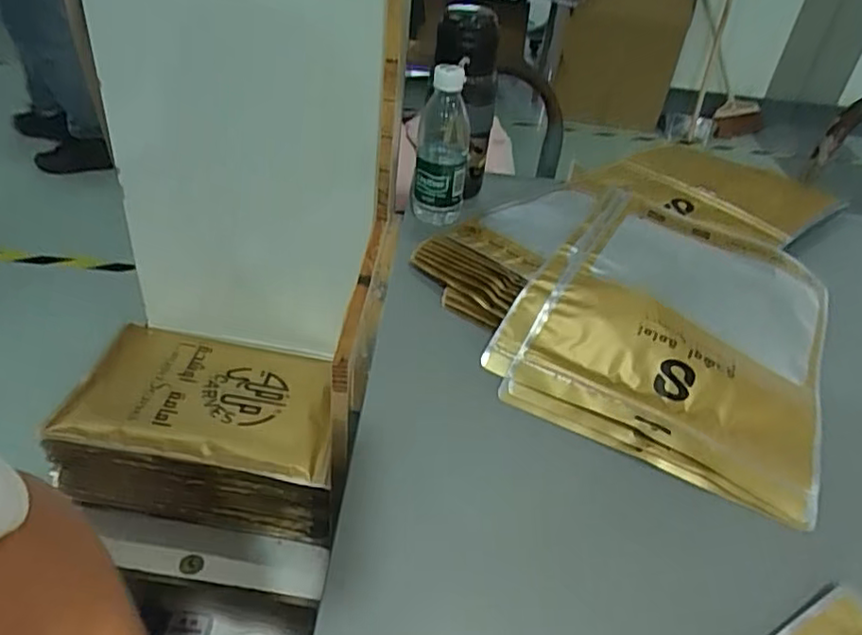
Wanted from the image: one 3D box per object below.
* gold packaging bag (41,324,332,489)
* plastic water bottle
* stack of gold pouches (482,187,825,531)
[{"bbox_3d":[-0.285,0.102,0.831,0.327,0.019,0.215,11,40,-3],"label":"gold packaging bag"},{"bbox_3d":[0.011,-0.194,0.724,0.060,0.176,0.053,7,38,0],"label":"plastic water bottle"},{"bbox_3d":[0.243,-0.006,0.619,0.270,0.052,0.370,21,41,22],"label":"stack of gold pouches"}]

